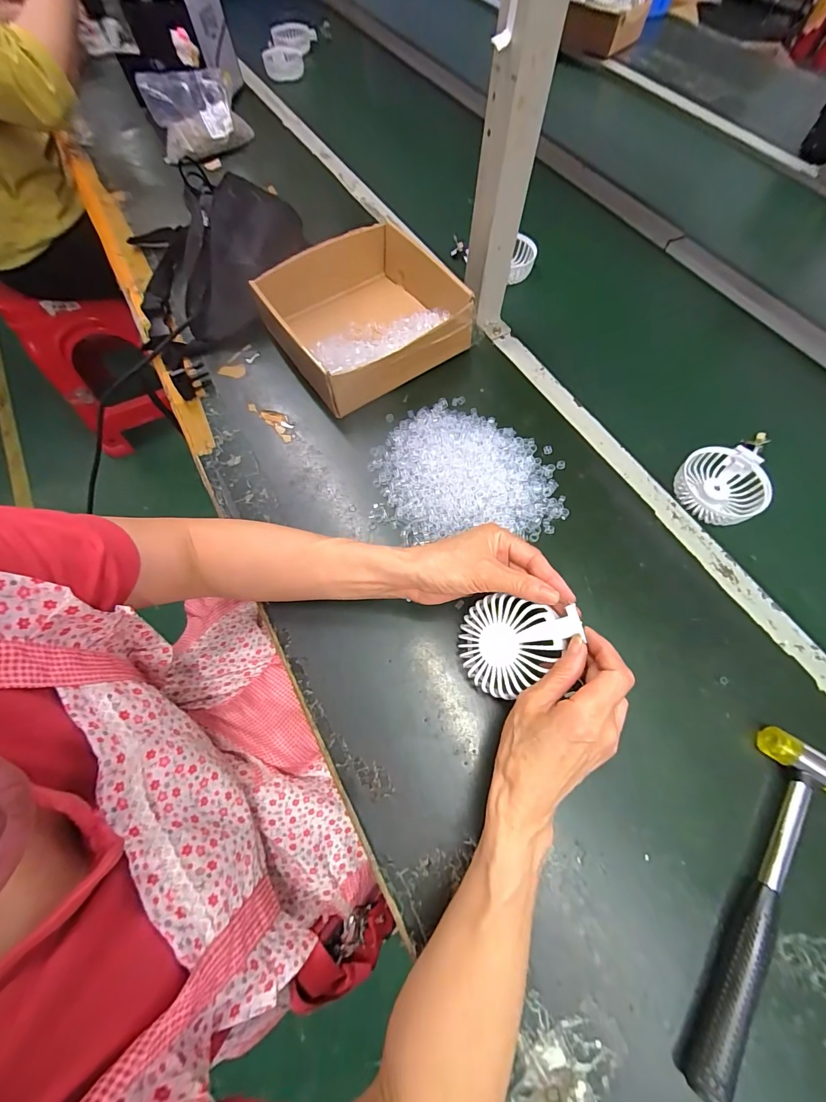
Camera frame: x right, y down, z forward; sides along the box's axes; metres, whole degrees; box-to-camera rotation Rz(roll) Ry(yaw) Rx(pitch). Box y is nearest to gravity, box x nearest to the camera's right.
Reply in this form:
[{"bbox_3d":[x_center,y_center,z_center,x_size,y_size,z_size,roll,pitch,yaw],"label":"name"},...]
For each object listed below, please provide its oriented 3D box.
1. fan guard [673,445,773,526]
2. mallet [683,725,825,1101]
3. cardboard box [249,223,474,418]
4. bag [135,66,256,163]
[{"bbox_3d":[0.350,-0.076,0.457,0.095,0.029,0.088,0,65,0],"label":"fan guard"},{"bbox_3d":[0.253,0.251,0.288,0.061,0.023,0.239,32,70,14],"label":"mallet"},{"bbox_3d":[-0.061,-0.296,0.512,0.209,0.075,0.211,-32,69,-13],"label":"cardboard box"},{"bbox_3d":[-0.380,-0.773,0.718,0.158,0.119,0.057,-16,24,-5],"label":"bag"}]

